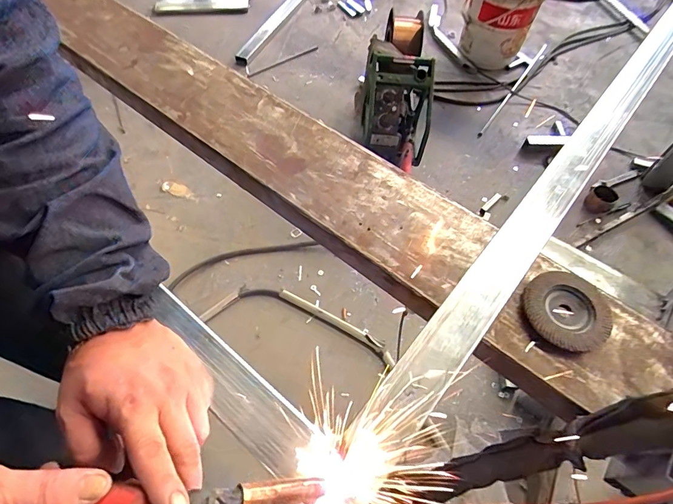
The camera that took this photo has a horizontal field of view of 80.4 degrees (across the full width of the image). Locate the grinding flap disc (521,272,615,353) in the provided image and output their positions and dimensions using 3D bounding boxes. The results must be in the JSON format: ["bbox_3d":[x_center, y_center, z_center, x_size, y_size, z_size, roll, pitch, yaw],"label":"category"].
[{"bbox_3d":[0.263,0.065,0.455,0.098,0.022,0.092,0,65,1],"label":"grinding flap disc"}]

